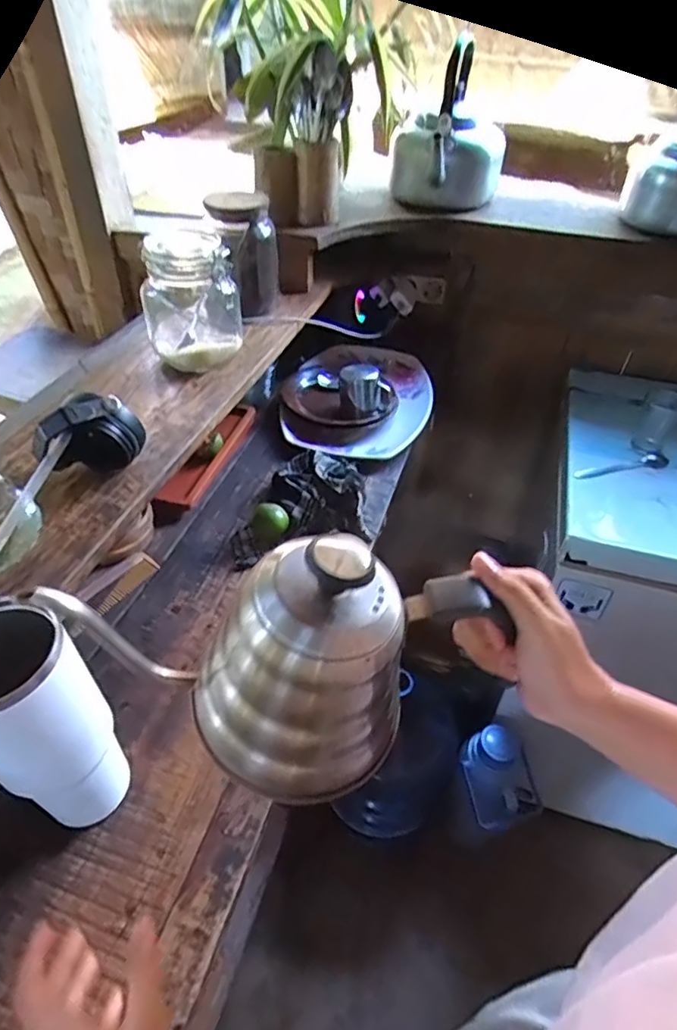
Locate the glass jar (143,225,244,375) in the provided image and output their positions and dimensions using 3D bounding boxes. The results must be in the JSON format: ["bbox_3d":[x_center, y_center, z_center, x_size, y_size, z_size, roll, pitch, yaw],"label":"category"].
[{"bbox_3d":[-0.187,-0.284,0.741,0.098,0.161,0.098,2,44,-2],"label":"glass jar"}]

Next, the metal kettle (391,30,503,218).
[{"bbox_3d":[0.192,-0.654,0.989,0.181,0.244,0.171,7,44,4],"label":"metal kettle"}]

